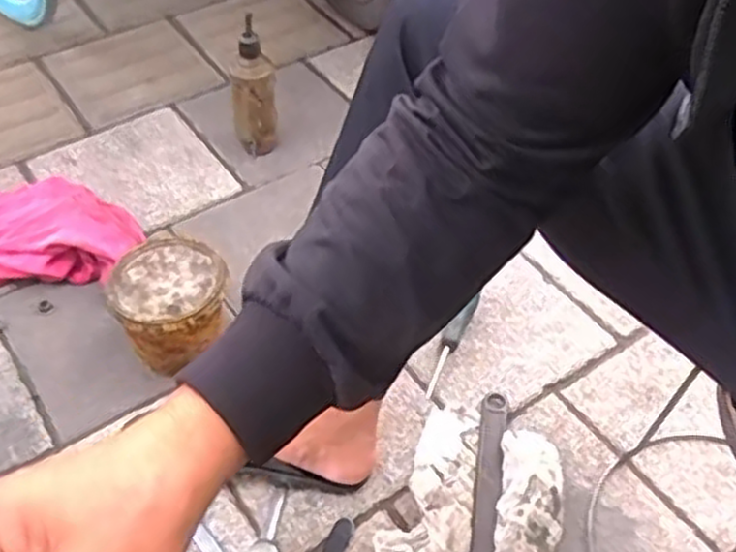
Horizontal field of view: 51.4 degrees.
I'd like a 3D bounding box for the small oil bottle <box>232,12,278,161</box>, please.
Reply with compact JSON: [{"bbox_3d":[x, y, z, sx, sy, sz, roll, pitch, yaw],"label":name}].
[{"bbox_3d":[-0.167,-0.260,1.130,0.063,0.191,0.061,-1,49,-6],"label":"small oil bottle"}]

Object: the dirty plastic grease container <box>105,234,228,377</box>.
[{"bbox_3d":[-0.230,0.037,0.896,0.125,0.113,0.123,3,49,-3],"label":"dirty plastic grease container"}]

